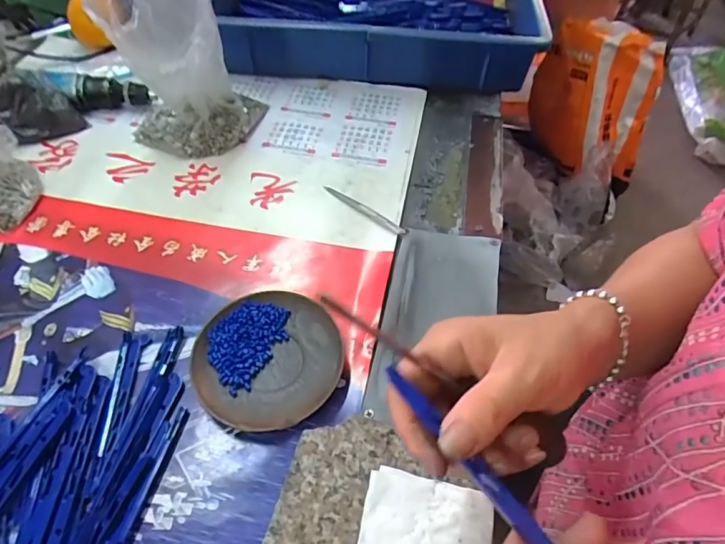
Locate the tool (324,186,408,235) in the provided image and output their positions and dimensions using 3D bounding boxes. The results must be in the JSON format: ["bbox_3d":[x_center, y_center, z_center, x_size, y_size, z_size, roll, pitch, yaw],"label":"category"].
[{"bbox_3d":[0.000,-0.063,0.478,0.104,0.006,0.013,35,60,22],"label":"tool"}]

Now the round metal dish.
[{"bbox_3d":[-0.074,0.068,0.375,0.113,0.017,0.111,0,53,-1],"label":"round metal dish"}]

